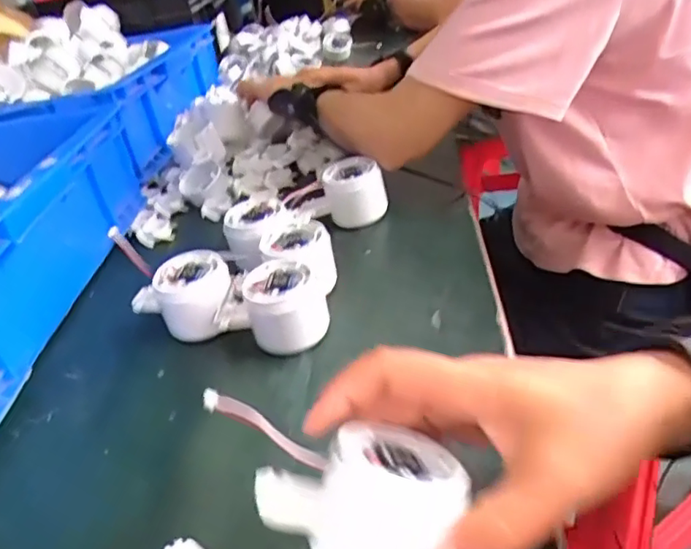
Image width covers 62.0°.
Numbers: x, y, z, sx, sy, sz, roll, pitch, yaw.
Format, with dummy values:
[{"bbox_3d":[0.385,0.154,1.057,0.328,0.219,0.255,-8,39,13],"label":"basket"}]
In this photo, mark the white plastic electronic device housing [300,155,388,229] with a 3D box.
[{"bbox_3d":[-0.004,-0.079,0.574,0.078,0.059,0.048,-19,35,-13],"label":"white plastic electronic device housing"}]

